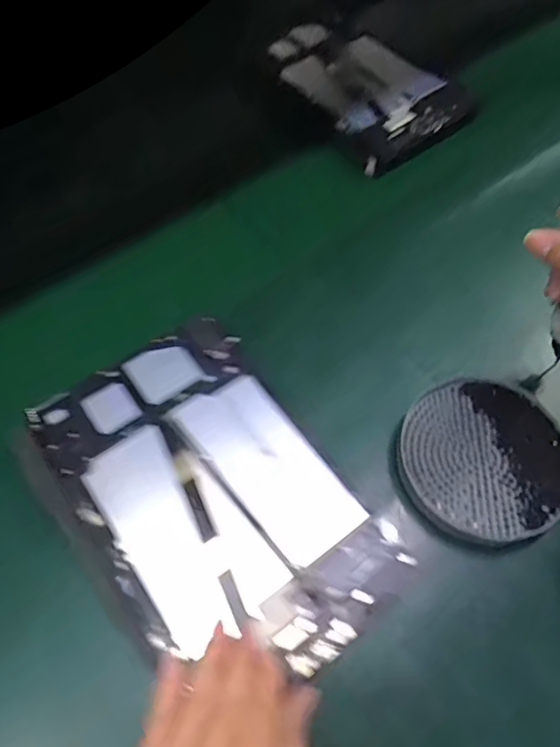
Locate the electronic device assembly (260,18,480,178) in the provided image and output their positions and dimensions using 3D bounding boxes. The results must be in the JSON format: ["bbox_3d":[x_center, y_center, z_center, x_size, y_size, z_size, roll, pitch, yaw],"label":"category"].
[{"bbox_3d":[0.084,-0.314,0.578,0.135,0.028,0.232,-33,67,-17],"label":"electronic device assembly"}]

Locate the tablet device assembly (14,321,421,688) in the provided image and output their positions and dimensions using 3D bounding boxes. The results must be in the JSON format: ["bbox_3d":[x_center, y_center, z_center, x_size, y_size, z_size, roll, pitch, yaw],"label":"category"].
[{"bbox_3d":[-0.045,0.075,0.351,0.150,0.011,0.238,-34,68,-18],"label":"tablet device assembly"}]

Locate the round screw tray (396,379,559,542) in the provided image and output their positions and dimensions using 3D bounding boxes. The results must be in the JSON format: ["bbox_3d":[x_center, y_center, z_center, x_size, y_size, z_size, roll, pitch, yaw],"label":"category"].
[{"bbox_3d":[0.142,0.059,0.378,0.109,0.023,0.109,1,62,-1],"label":"round screw tray"}]

